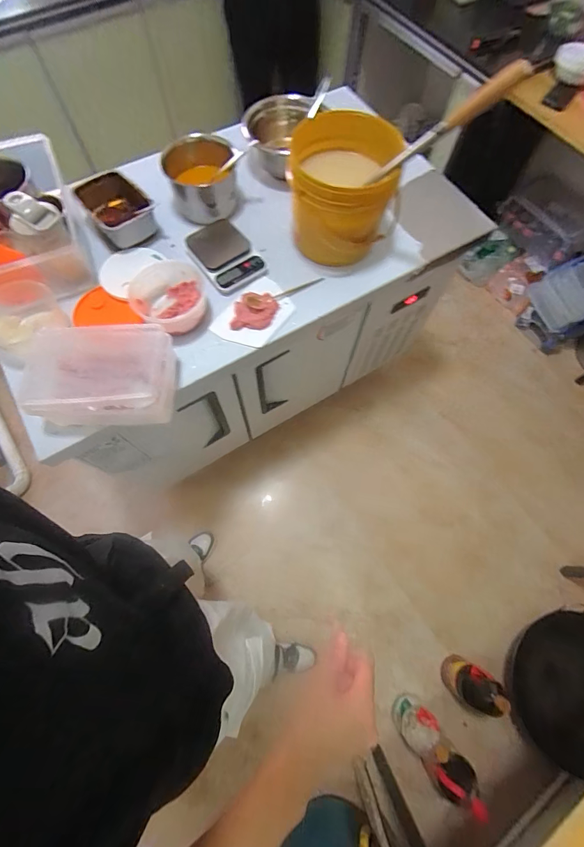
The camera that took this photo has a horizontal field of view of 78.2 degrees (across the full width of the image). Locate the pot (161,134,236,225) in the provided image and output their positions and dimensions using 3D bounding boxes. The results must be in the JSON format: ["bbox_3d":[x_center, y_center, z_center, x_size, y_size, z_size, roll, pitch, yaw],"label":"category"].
[{"bbox_3d":[-0.215,-0.587,0.869,0.160,0.094,0.192,-14,71,-6],"label":"pot"}]

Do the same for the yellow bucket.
[{"bbox_3d":[0.106,-0.508,0.798,0.208,0.195,0.233,7,70,1],"label":"yellow bucket"}]

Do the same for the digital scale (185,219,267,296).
[{"bbox_3d":[-0.161,-0.403,0.846,0.129,0.015,0.202,-32,74,-12],"label":"digital scale"}]

